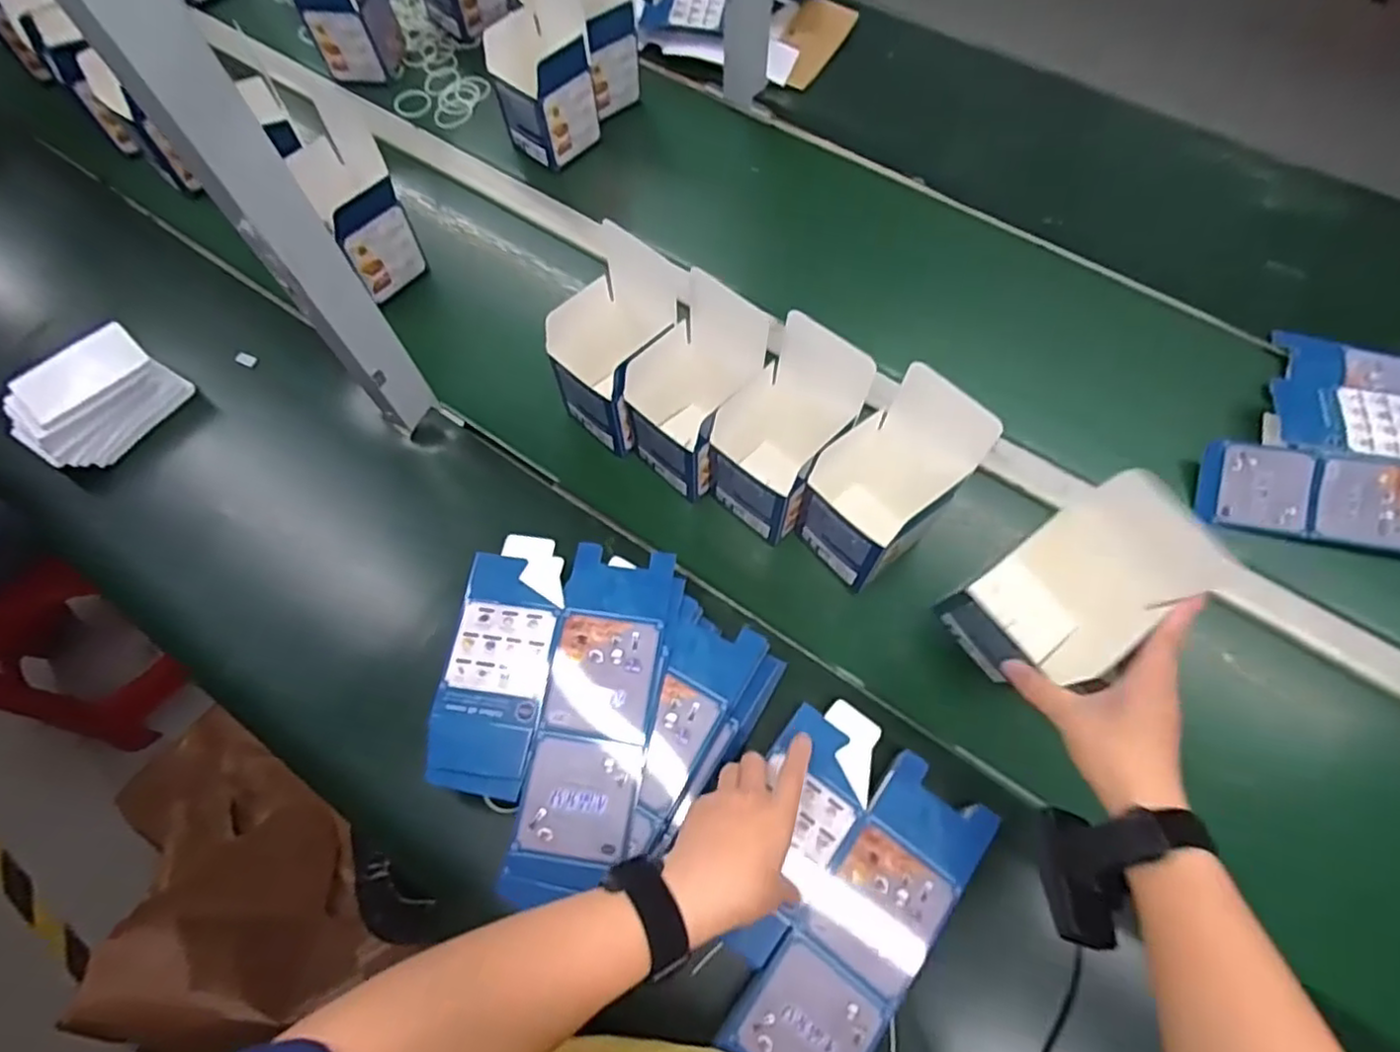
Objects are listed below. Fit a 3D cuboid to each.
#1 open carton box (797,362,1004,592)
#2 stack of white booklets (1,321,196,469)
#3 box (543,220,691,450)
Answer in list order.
[{"bbox_3d":[0.148,-0.033,0.546,0.105,0.172,0.112,37,73,17],"label":"open carton box"},{"bbox_3d":[-0.587,-0.124,0.648,0.105,0.032,0.134,42,59,-15],"label":"stack of white booklets"},{"bbox_3d":[-0.070,-0.164,0.611,0.095,0.141,0.130,35,73,16],"label":"box"}]

